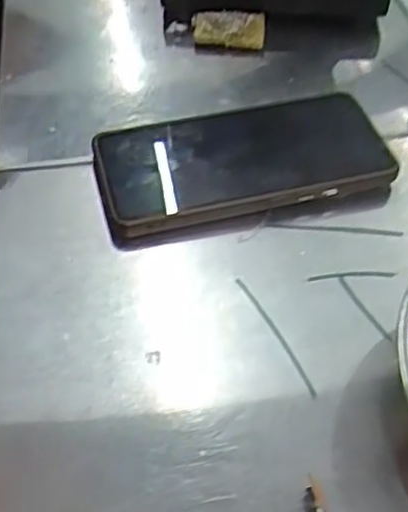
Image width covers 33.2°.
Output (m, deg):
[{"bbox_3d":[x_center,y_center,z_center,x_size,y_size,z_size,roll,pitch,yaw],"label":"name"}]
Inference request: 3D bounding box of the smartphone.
[{"bbox_3d":[0.021,-0.055,0.391,0.162,0.019,0.081,-12,51,-11],"label":"smartphone"}]

